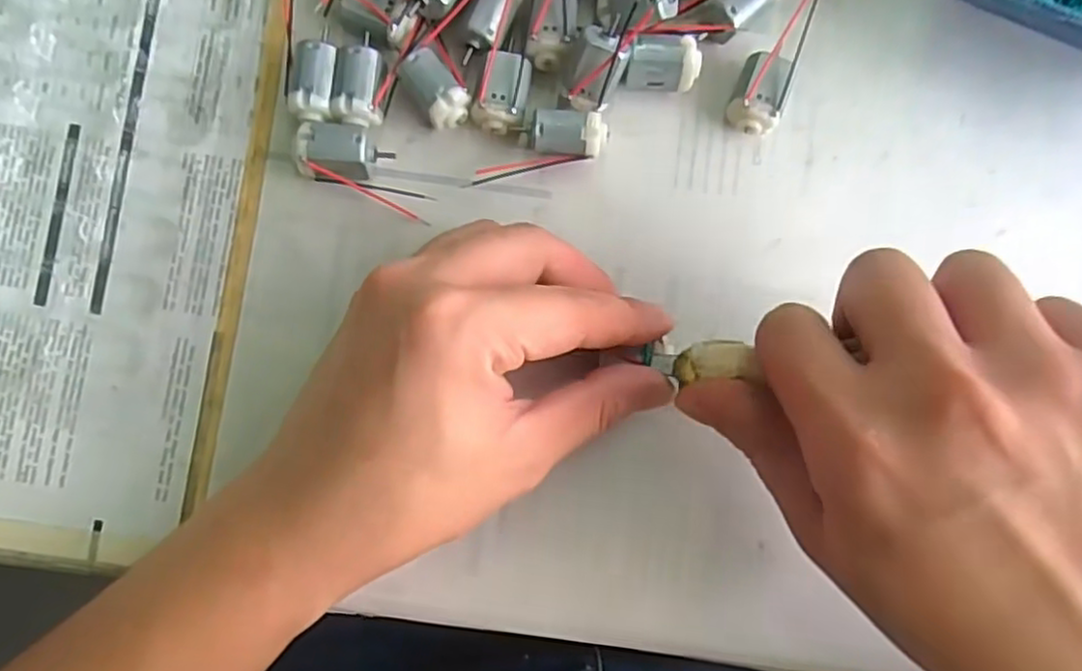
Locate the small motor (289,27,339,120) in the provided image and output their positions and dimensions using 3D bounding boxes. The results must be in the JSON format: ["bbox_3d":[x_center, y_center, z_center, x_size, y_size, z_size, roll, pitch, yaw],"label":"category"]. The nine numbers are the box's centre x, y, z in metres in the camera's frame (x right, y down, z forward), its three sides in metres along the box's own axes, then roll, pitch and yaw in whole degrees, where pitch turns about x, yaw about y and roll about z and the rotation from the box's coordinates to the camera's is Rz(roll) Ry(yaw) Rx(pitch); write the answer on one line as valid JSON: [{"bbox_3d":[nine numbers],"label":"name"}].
[{"bbox_3d":[-0.081,-0.093,0.254,0.015,0.016,0.032,6,86,-1],"label":"small motor"}]

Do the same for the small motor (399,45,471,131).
[{"bbox_3d":[-0.038,-0.089,0.257,0.017,0.018,0.027,-32,88,-3],"label":"small motor"}]

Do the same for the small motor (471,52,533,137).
[{"bbox_3d":[-0.014,-0.089,0.259,0.017,0.017,0.031,15,86,-1],"label":"small motor"}]

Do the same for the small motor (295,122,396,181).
[{"bbox_3d":[-0.071,-0.066,0.254,0.032,0.019,0.018,8,86,-1],"label":"small motor"}]

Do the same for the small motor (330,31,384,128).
[{"bbox_3d":[-0.066,-0.091,0.255,0.016,0.015,0.032,5,86,-1],"label":"small motor"}]

